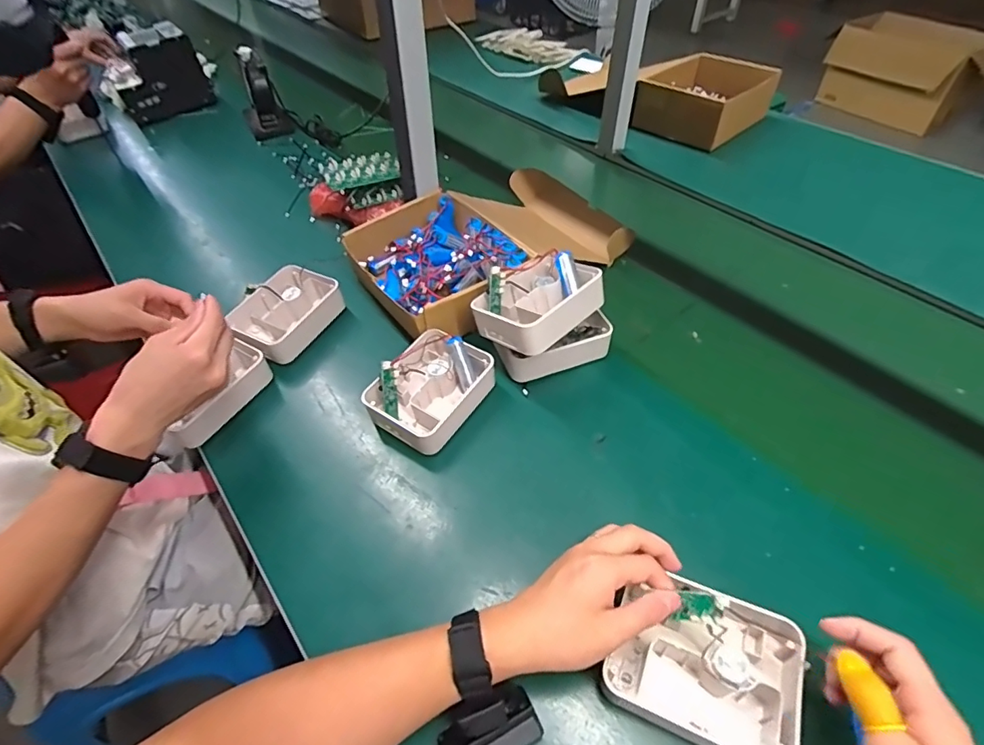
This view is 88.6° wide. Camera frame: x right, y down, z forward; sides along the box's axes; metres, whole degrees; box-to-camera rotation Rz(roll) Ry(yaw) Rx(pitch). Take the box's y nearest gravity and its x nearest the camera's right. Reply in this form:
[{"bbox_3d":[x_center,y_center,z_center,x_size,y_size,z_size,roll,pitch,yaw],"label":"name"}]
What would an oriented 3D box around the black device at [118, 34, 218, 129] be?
[{"bbox_3d":[-0.752,-0.670,1.151,0.044,0.155,0.196,20,48,37],"label":"black device"}]

